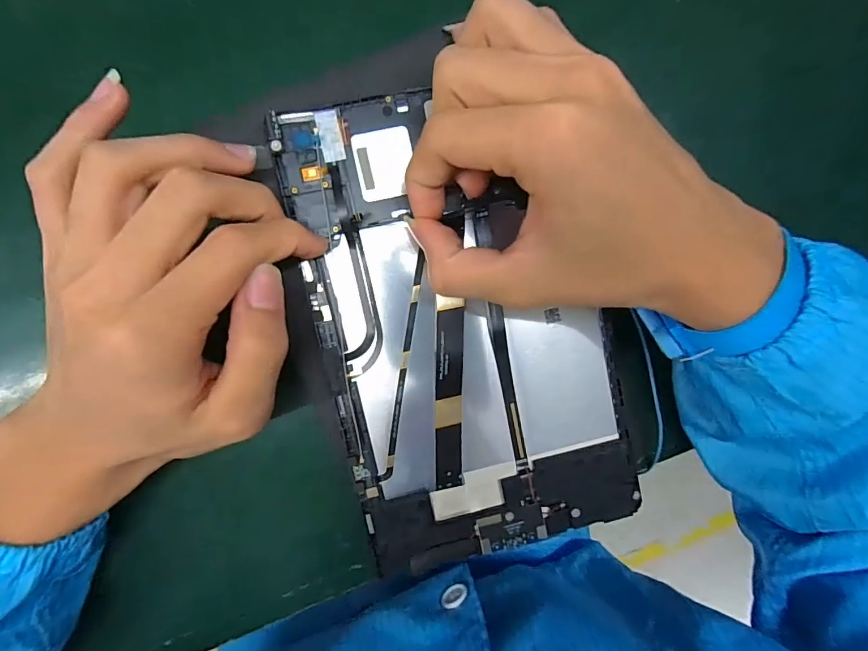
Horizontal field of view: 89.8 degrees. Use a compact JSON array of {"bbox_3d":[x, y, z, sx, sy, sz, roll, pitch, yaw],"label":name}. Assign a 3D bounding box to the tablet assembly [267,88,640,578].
[{"bbox_3d":[0.017,0.004,0.223,0.143,0.012,0.236,-13,98,-5],"label":"tablet assembly"}]

